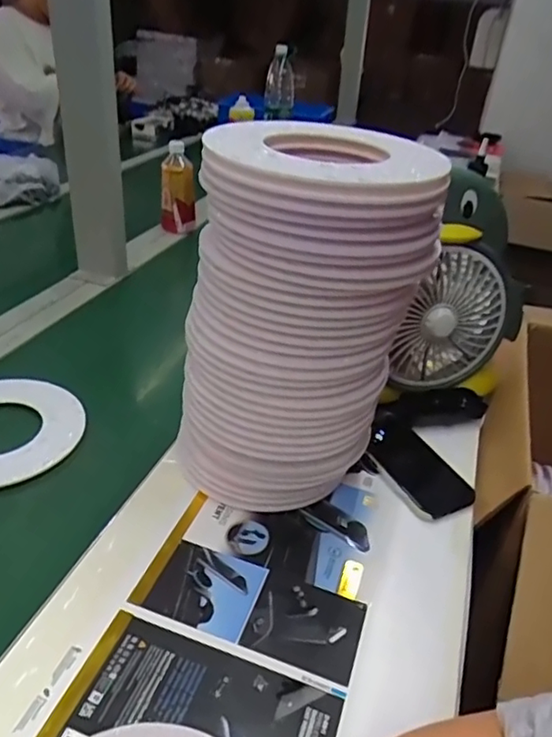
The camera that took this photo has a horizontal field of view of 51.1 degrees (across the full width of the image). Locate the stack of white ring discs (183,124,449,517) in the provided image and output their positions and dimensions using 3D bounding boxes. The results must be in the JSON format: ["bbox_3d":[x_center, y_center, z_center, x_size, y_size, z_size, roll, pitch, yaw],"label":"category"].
[{"bbox_3d":[0.028,-0.023,0.535,0.185,0.353,0.174,17,34,17],"label":"stack of white ring discs"}]

